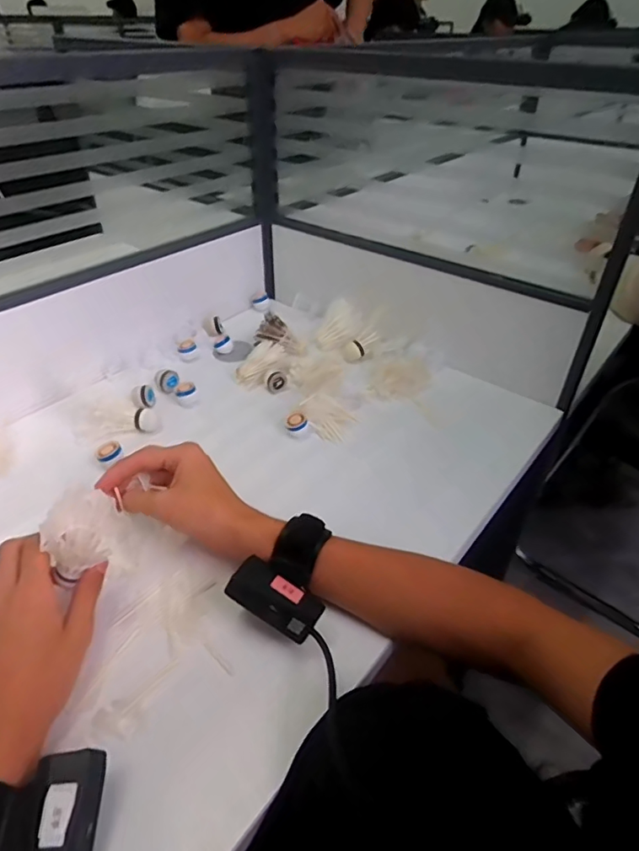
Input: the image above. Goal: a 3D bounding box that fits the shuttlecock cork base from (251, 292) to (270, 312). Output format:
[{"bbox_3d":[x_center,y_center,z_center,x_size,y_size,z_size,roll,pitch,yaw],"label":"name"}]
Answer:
[{"bbox_3d":[-0.097,-0.202,0.845,0.028,0.027,0.028,-2,39,-4],"label":"shuttlecock cork base"}]

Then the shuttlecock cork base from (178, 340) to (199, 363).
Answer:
[{"bbox_3d":[-0.184,-0.105,0.725,0.027,0.021,0.028,-8,40,-11],"label":"shuttlecock cork base"}]

